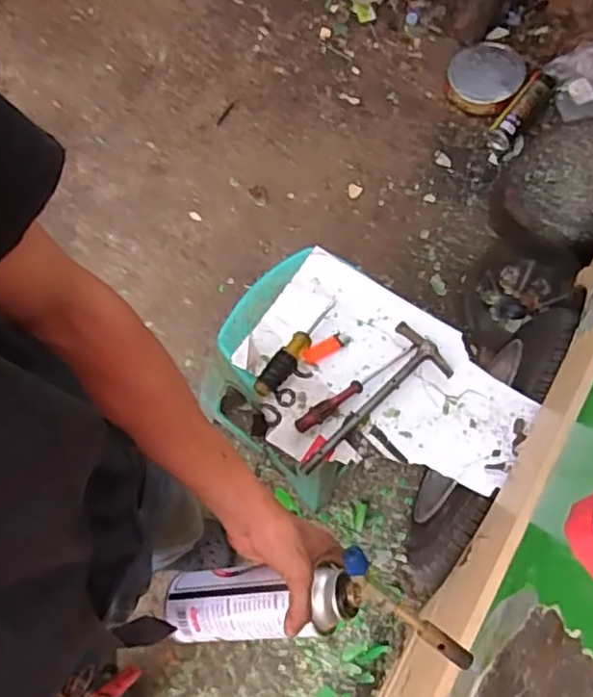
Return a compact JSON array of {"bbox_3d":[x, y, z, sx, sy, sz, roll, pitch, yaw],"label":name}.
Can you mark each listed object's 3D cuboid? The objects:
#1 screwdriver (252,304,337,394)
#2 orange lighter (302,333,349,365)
[{"bbox_3d":[0.002,-0.001,0.915,0.033,0.035,0.168,35,73,12],"label":"screwdriver"},{"bbox_3d":[0.044,0.000,0.935,0.074,0.010,0.025,-29,74,-8],"label":"orange lighter"}]

